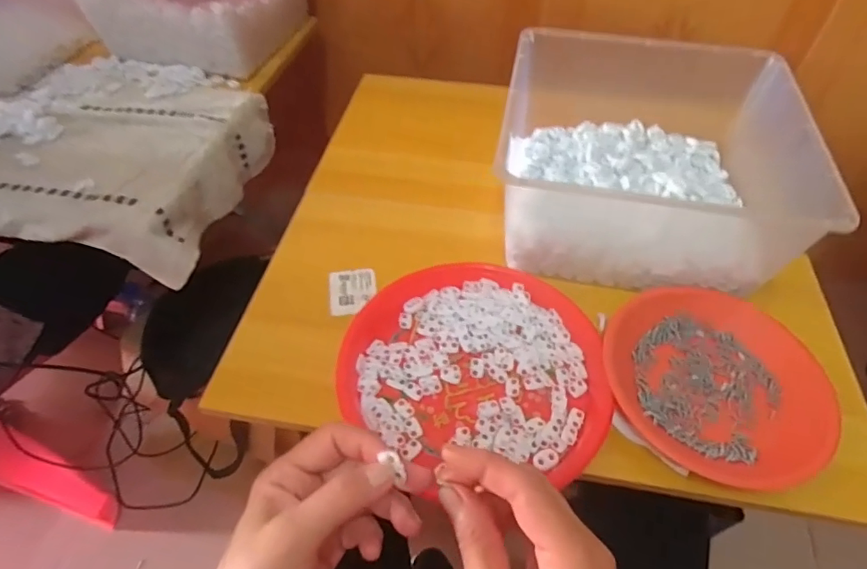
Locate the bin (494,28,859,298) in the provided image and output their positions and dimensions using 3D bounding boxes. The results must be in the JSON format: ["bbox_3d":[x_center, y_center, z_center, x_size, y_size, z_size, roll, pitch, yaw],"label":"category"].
[{"bbox_3d":[0.230,-0.141,0.577,0.299,0.133,0.277,8,52,7],"label":"bin"}]

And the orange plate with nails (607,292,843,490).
[{"bbox_3d":[0.258,0.083,0.469,0.193,0.026,0.177,0,51,0],"label":"orange plate with nails"}]

